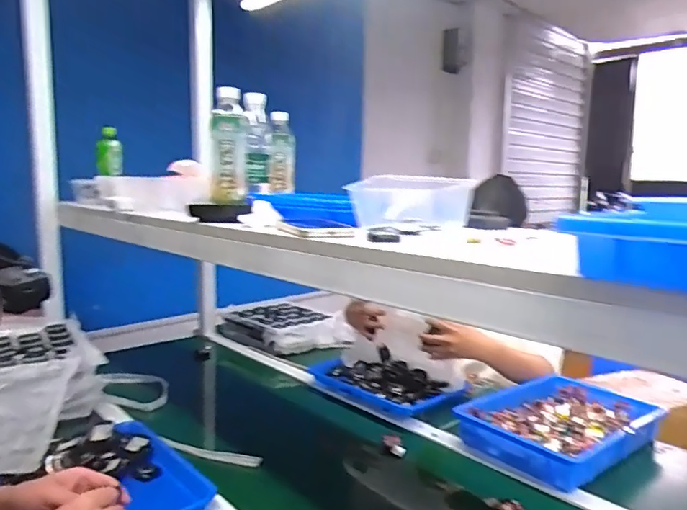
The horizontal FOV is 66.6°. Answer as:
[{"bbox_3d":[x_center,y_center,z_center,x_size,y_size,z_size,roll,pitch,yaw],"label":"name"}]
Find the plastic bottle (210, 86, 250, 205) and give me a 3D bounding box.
[{"bbox_3d":[-0.200,-0.184,0.908,0.062,0.183,0.069,0,7,-9],"label":"plastic bottle"}]

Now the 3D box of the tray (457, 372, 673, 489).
[{"bbox_3d":[0.423,0.325,1.026,0.372,0.059,0.261,-5,9,-39],"label":"tray"}]

